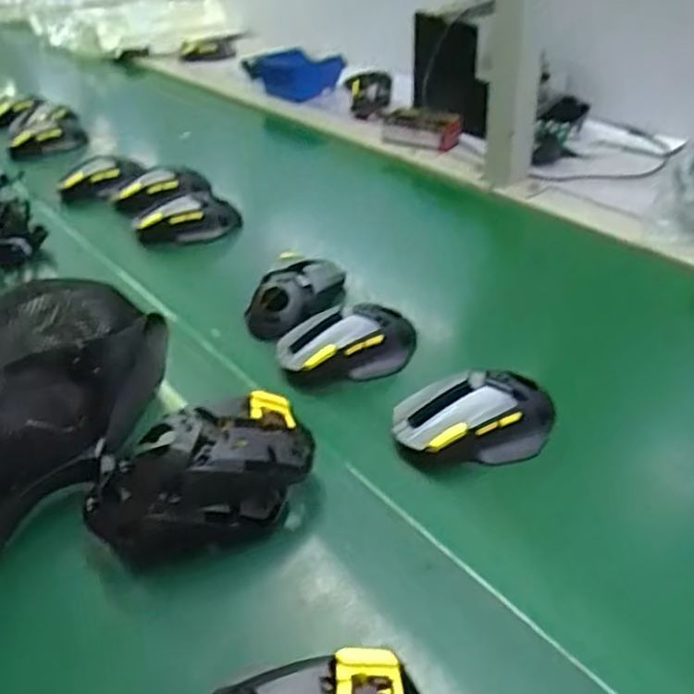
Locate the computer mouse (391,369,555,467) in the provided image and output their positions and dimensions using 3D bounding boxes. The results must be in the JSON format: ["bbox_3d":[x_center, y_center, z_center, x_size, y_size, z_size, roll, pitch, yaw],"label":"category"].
[{"bbox_3d":[0.089,0.049,0.490,0.114,0.039,0.061,-5,35,0],"label":"computer mouse"}]

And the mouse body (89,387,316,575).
[{"bbox_3d":[-0.089,0.079,0.429,0.140,0.069,0.068,-17,37,-16],"label":"mouse body"}]

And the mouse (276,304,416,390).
[{"bbox_3d":[0.002,-0.002,0.573,0.116,0.040,0.062,-10,36,-7],"label":"mouse"}]

